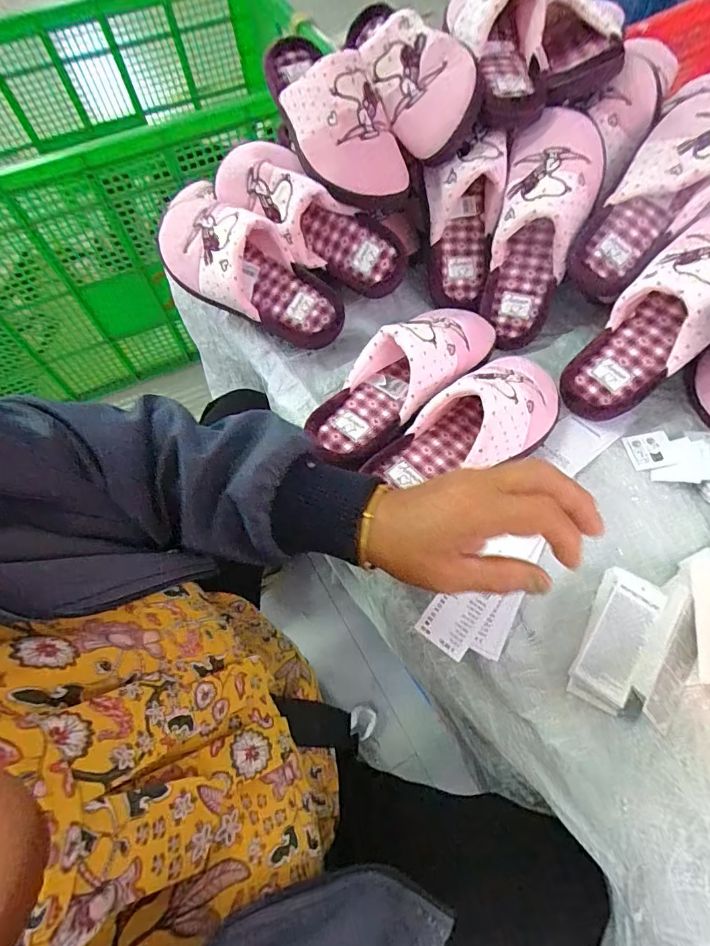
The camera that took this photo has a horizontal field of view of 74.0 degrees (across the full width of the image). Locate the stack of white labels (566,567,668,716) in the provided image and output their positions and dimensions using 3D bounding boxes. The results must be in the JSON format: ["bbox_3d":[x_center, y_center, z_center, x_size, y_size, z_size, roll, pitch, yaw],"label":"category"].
[{"bbox_3d":[0.208,0.131,0.379,0.045,0.030,0.106,26,67,16],"label":"stack of white labels"}]

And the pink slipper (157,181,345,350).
[{"bbox_3d":[-0.119,-0.232,0.532,0.242,0.084,0.096,35,68,-4],"label":"pink slipper"}]

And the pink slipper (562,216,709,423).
[{"bbox_3d":[0.307,-0.155,0.460,0.094,0.074,0.243,47,112,24],"label":"pink slipper"}]

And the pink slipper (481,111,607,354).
[{"bbox_3d":[0.198,-0.260,0.507,0.097,0.242,0.075,14,19,11],"label":"pink slipper"}]

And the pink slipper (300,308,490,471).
[{"bbox_3d":[0.048,-0.100,0.482,0.226,0.075,0.083,-41,67,-17],"label":"pink slipper"}]

